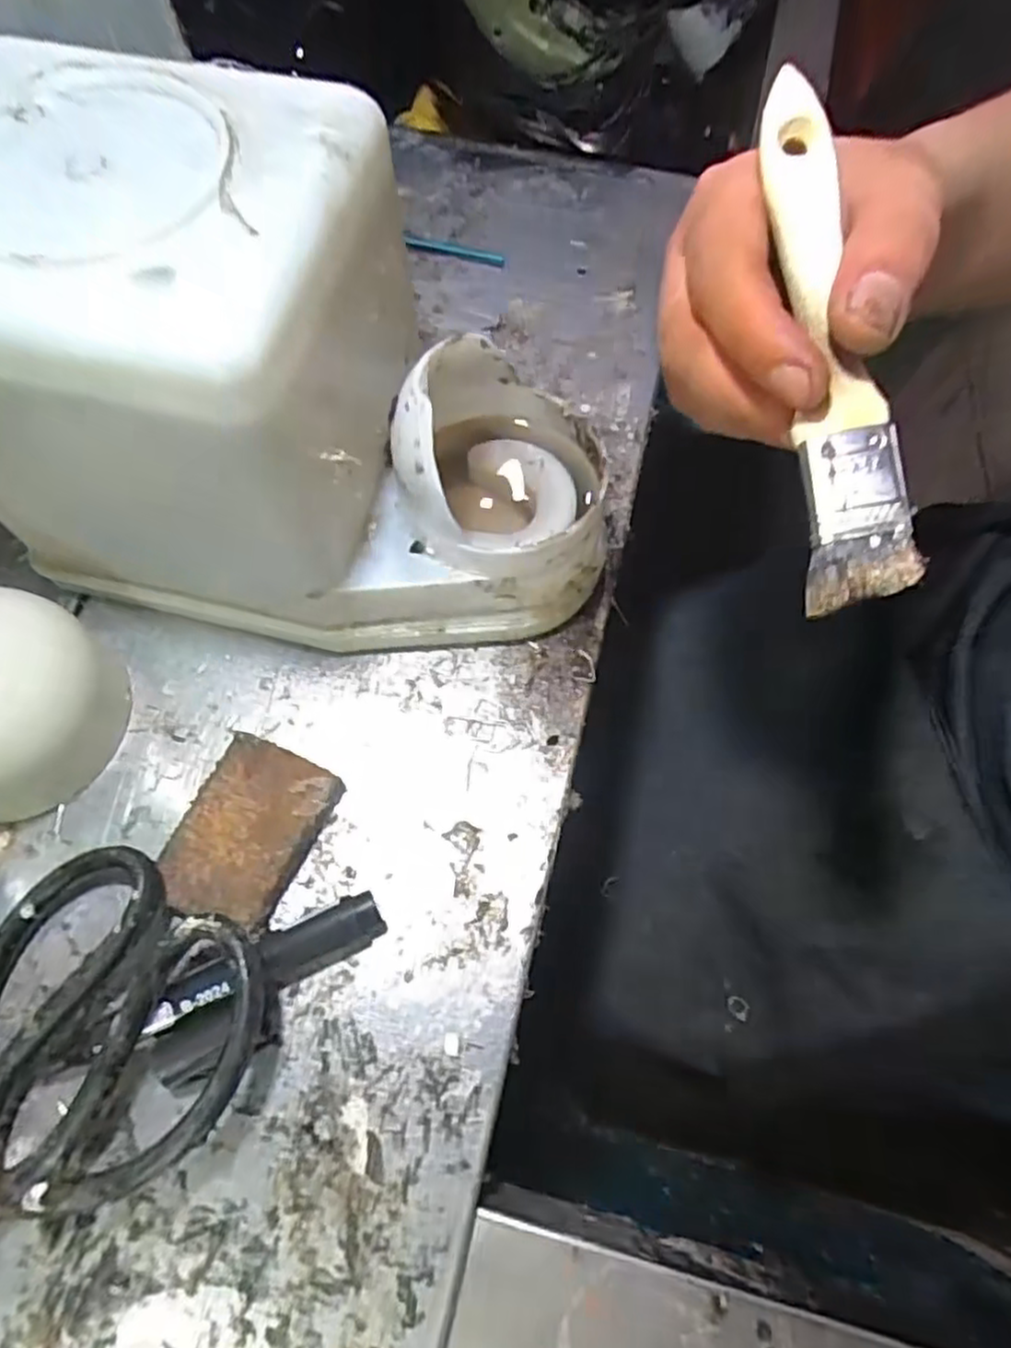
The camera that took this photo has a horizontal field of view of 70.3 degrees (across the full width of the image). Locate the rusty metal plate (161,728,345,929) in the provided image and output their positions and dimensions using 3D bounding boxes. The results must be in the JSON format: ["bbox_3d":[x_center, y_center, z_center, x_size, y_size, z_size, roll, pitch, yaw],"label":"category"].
[{"bbox_3d":[-0.101,0.063,0.285,0.049,0.015,0.068,24,69,9],"label":"rusty metal plate"}]

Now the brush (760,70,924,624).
[{"bbox_3d":[0.089,-0.091,0.196,0.024,0.015,0.144,-4,82,-2],"label":"brush"}]

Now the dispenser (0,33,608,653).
[{"bbox_3d":[-0.074,-0.104,0.279,0.241,0.158,0.134,11,68,4],"label":"dispenser"}]

